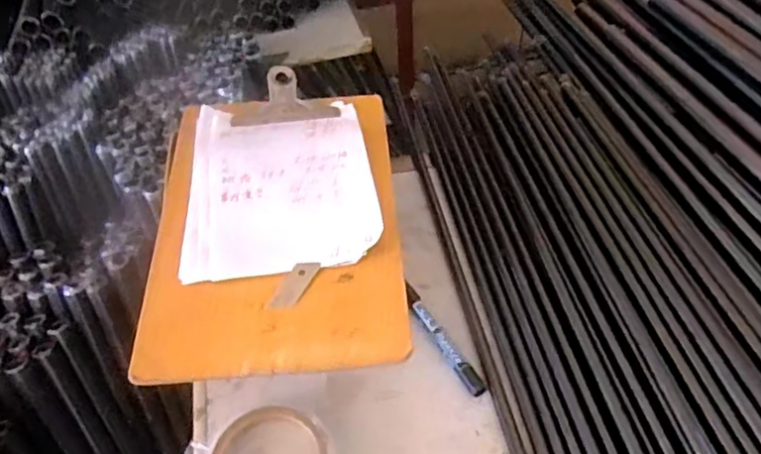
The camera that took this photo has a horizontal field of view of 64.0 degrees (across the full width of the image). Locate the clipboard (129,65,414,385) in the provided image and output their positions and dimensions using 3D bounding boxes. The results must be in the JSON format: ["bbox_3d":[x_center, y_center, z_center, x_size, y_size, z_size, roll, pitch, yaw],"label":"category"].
[{"bbox_3d":[-0.084,-0.013,0.492,0.189,0.017,0.279,-7,51,1],"label":"clipboard"}]

